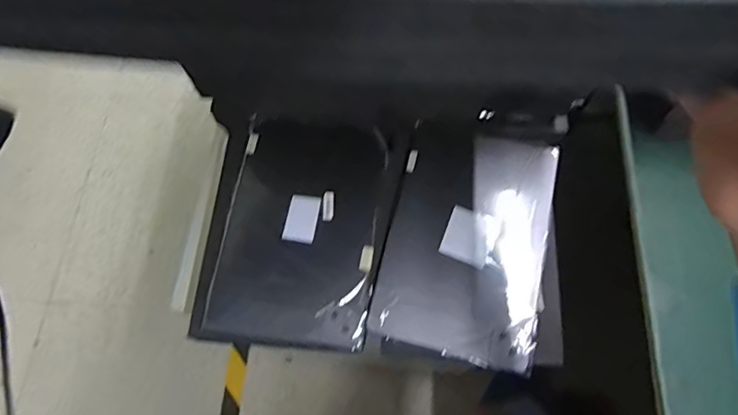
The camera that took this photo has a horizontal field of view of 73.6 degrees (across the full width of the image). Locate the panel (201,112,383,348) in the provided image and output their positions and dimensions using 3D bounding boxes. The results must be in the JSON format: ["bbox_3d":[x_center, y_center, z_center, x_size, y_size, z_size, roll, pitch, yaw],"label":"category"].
[{"bbox_3d":[-0.077,0.019,0.561,0.170,0.012,0.254,7,70,4],"label":"panel"}]

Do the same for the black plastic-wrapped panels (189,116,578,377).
[{"bbox_3d":[0.026,0.022,0.555,0.392,0.017,0.272,6,70,4],"label":"black plastic-wrapped panels"}]

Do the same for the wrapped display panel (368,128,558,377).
[{"bbox_3d":[0.109,0.034,0.547,0.173,0.011,0.252,12,70,6],"label":"wrapped display panel"}]

